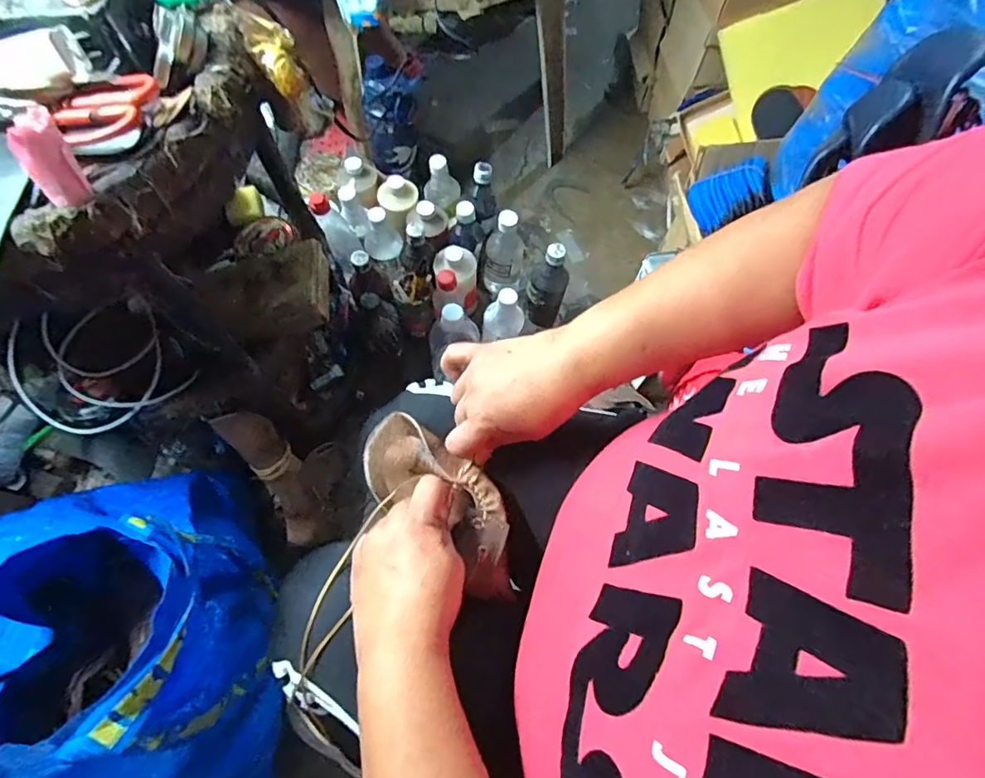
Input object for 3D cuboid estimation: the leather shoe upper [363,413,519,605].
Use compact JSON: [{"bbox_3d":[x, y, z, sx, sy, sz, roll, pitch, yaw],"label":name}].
[{"bbox_3d":[-0.041,0.095,0.417,0.172,0.061,0.073,41,72,17],"label":"leather shoe upper"}]

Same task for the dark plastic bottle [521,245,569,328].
[{"bbox_3d":[0.093,-0.178,0.897,0.071,0.182,0.057,13,68,3],"label":"dark plastic bottle"}]

